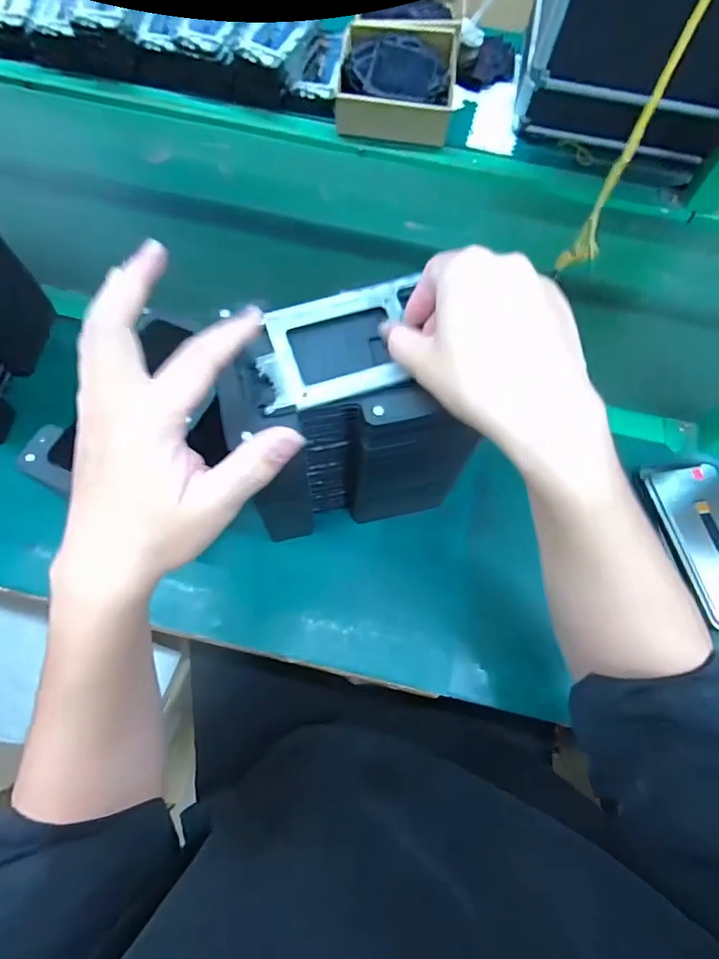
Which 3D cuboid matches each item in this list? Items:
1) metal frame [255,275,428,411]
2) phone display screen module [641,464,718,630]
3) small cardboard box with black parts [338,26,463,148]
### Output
[{"bbox_3d":[-0.009,-0.090,0.311,0.116,0.006,0.078,-16,71,-7],"label":"metal frame"},{"bbox_3d":[0.346,0.059,0.467,0.088,0.011,0.157,-5,67,-2],"label":"phone display screen module"},{"bbox_3d":[0.058,-0.598,0.719,0.167,0.059,0.191,7,68,0],"label":"small cardboard box with black parts"}]

